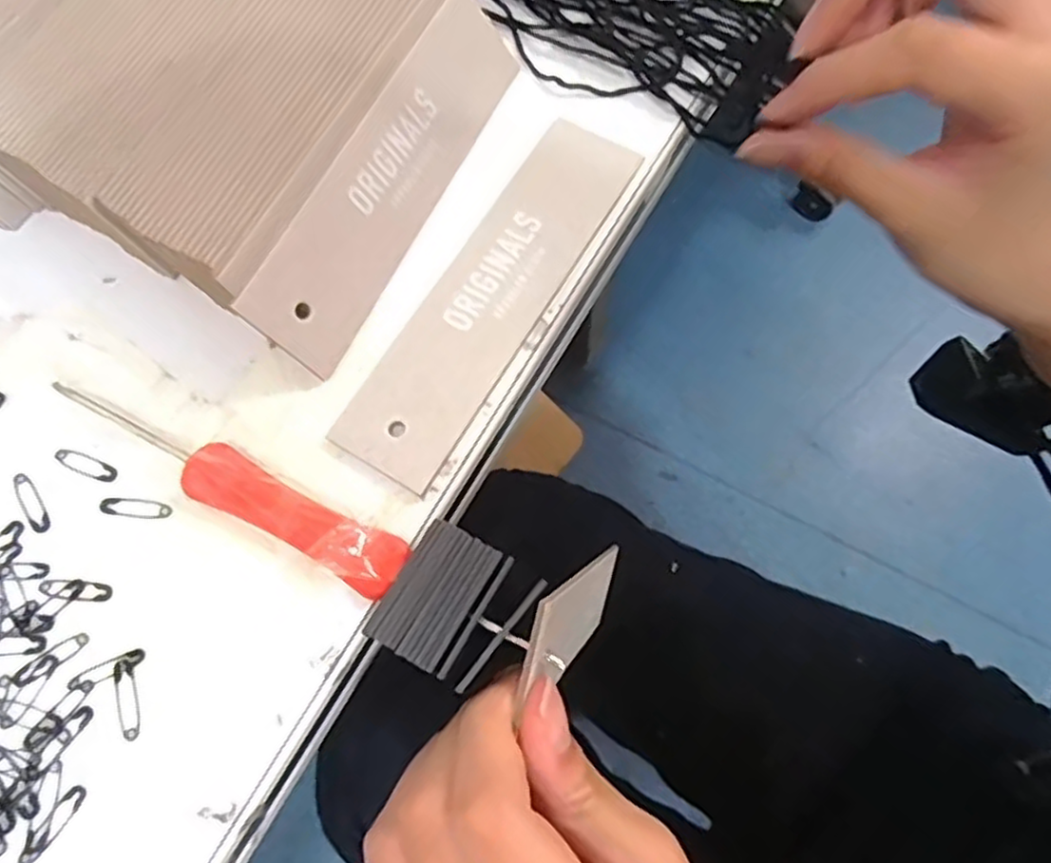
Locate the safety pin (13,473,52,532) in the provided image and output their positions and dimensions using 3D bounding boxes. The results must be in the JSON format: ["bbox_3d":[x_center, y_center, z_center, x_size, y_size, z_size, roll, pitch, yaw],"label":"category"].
[{"bbox_3d":[-0.132,0.019,0.188,0.005,0.004,0.018,-34,71,-10],"label":"safety pin"}]

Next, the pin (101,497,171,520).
[{"bbox_3d":[-0.104,0.020,0.186,0.019,0.004,0.005,6,70,5],"label":"pin"}]

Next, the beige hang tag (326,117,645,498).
[{"bbox_3d":[-0.008,-0.042,0.204,0.031,0.004,0.124,28,73,13],"label":"beige hang tag"}]

